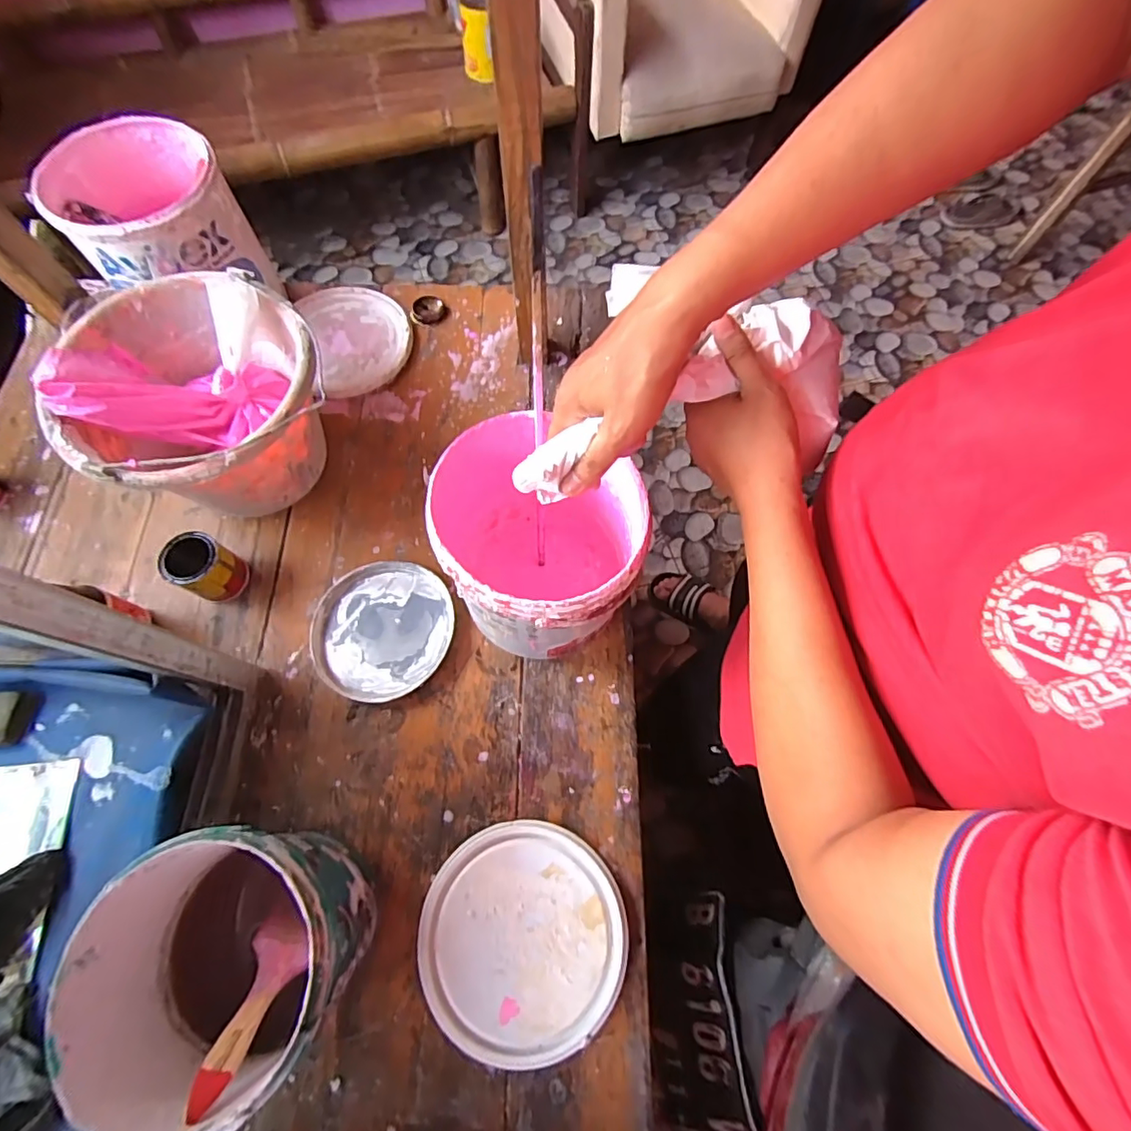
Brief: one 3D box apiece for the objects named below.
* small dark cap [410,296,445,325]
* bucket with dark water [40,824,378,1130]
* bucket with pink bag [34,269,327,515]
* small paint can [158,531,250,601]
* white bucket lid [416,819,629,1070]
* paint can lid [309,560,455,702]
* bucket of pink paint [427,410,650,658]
[{"bbox_3d":[-0.189,-0.352,0.747,0.046,0.009,0.043,1,69,-1],"label":"small dark cap"},{"bbox_3d":[-0.238,0.289,0.412,0.155,0.157,0.164,1,69,-1],"label":"bucket with dark water"},{"bbox_3d":[-0.365,-0.159,0.579,0.231,0.175,0.236,1,69,-1],"label":"bucket with pink bag"},{"bbox_3d":[-0.379,0.003,0.575,0.059,0.065,0.054,1,69,-1],"label":"small paint can"},{"bbox_3d":[-0.037,0.326,0.478,0.175,0.018,0.174,1,69,-1],"label":"white bucket lid"},{"bbox_3d":[-0.195,0.068,0.582,0.143,0.011,0.147,1,69,-1],"label":"paint can lid"},{"bbox_3d":[-0.025,-0.011,0.515,0.178,0.193,0.161,32,71,10],"label":"bucket of pink paint"}]

